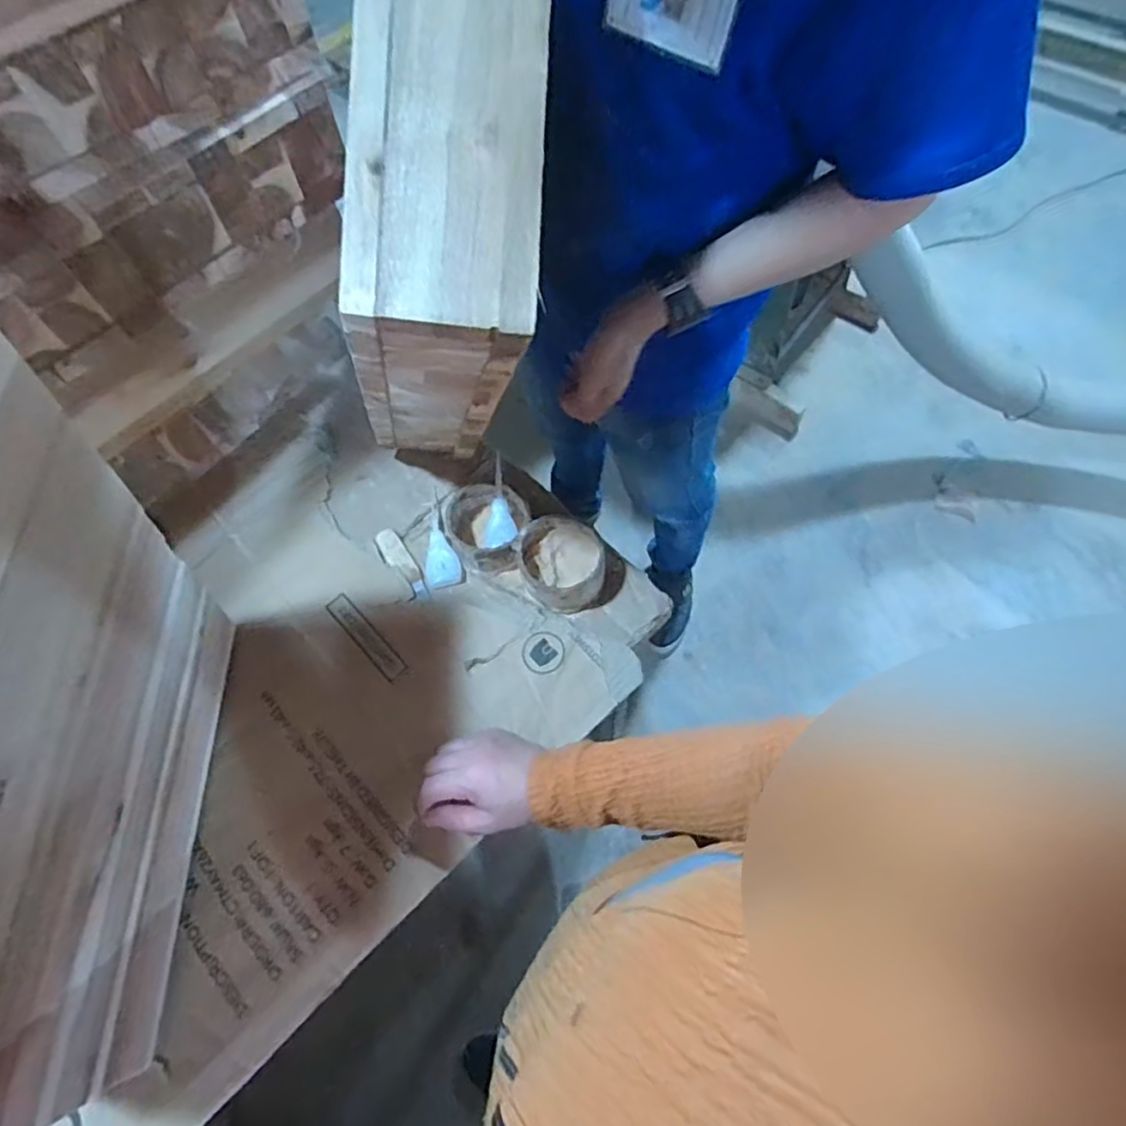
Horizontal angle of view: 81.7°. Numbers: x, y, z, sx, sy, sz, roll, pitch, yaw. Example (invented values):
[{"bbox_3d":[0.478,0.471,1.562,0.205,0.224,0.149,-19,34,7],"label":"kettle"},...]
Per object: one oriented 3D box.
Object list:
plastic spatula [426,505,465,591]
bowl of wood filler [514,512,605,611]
[{"bbox_3d":[-0.132,-0.018,0.679,0.035,0.015,0.093,-20,65,-7],"label":"plastic spatula"},{"bbox_3d":[0.000,0.000,0.636,0.079,0.045,0.091,-11,64,-3],"label":"bowl of wood filler"}]

